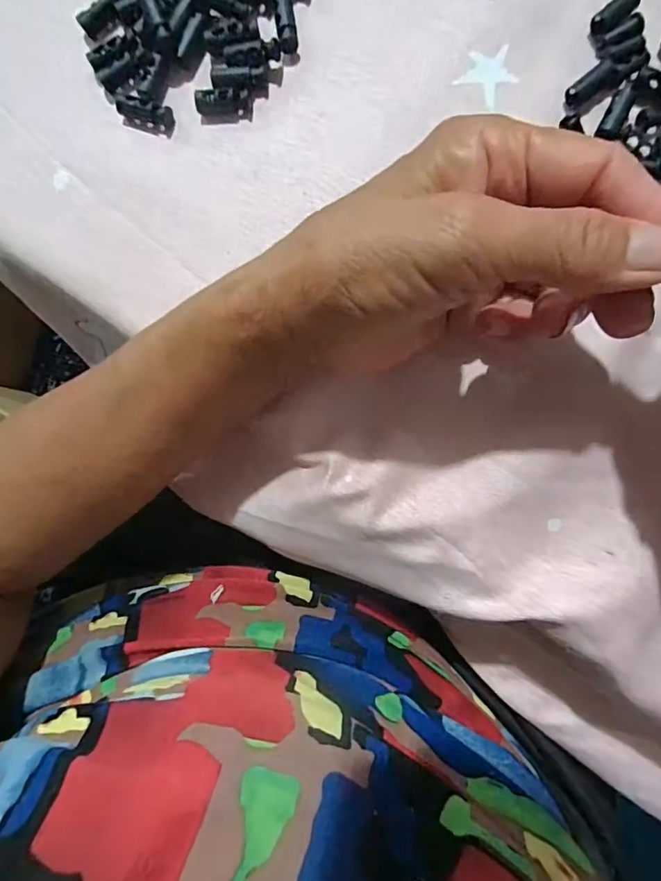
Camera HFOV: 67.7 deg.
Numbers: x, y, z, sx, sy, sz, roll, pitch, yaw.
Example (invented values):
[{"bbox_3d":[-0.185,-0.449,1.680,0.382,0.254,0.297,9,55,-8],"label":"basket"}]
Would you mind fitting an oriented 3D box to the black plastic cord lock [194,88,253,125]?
[{"bbox_3d":[-0.047,-0.149,0.219,0.024,0.009,0.010,5,91,6],"label":"black plastic cord lock"}]

